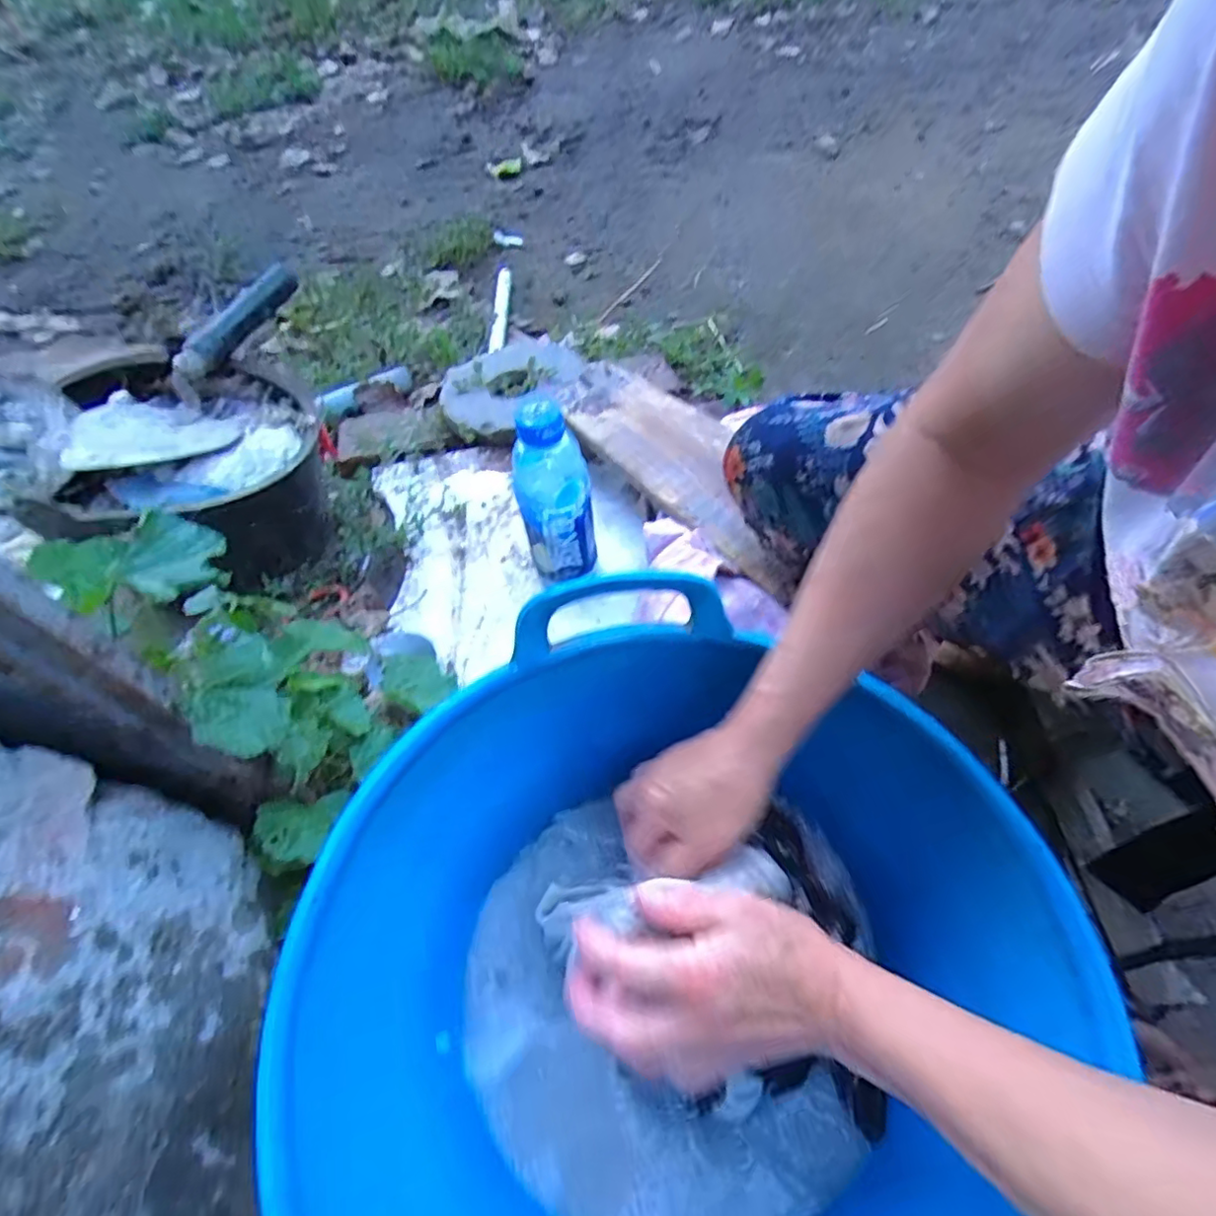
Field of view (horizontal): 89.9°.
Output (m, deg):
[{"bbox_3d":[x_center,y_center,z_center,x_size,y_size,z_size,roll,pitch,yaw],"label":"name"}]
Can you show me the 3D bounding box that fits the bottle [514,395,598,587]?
[{"bbox_3d":[-0.051,-0.105,0.584,0.071,0.189,0.055,-11,56,-4],"label":"bottle"}]

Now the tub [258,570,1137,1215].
[{"bbox_3d":[0.040,0.210,0.346,0.394,0.190,0.366,35,65,24],"label":"tub"}]

